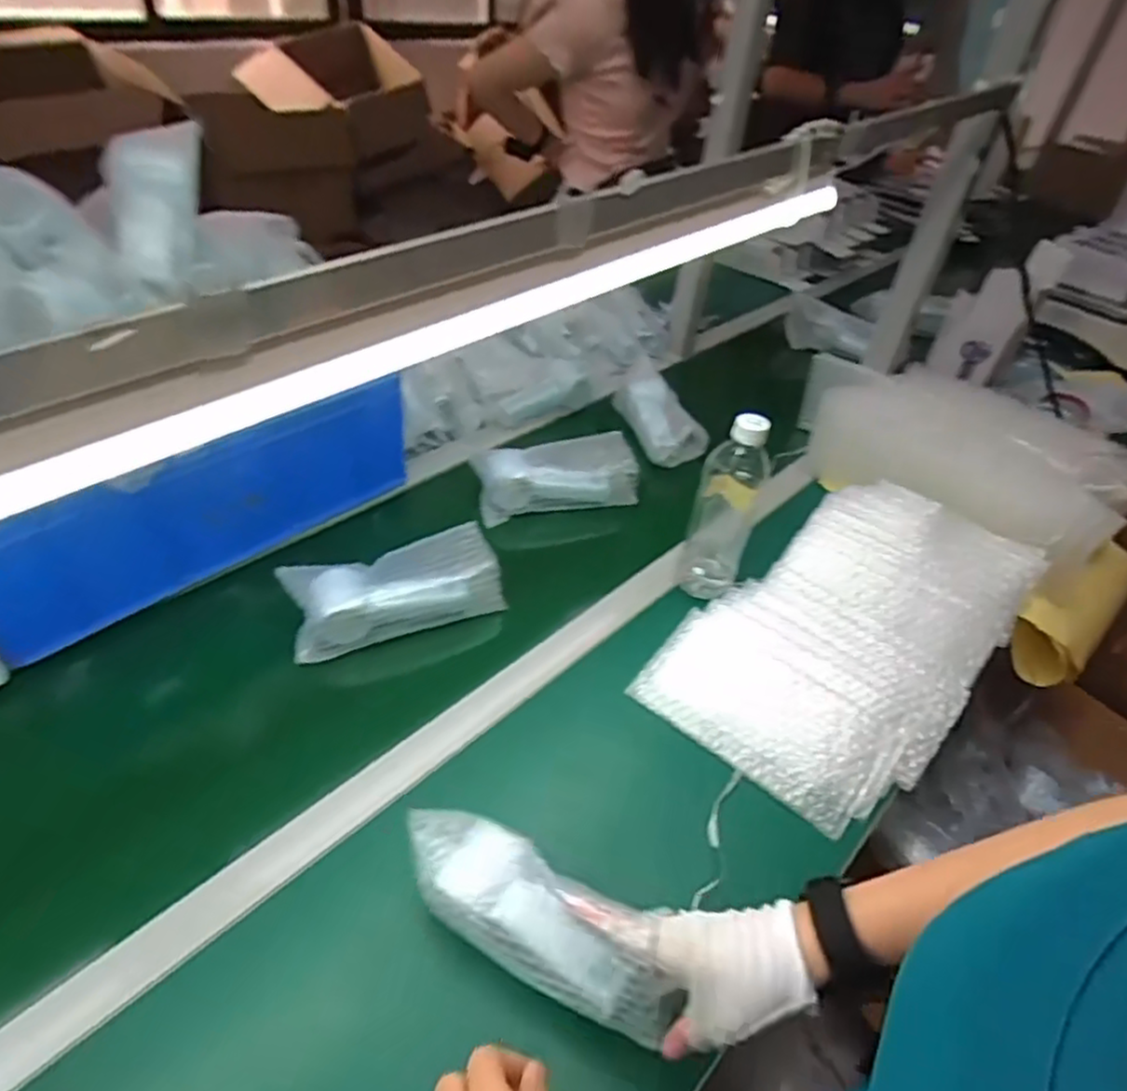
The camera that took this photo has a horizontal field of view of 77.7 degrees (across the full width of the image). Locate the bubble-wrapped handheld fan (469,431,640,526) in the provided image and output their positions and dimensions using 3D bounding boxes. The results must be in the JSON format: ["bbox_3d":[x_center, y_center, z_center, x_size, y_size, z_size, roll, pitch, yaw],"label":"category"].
[{"bbox_3d":[-0.006,-0.087,0.905,0.204,0.085,0.068,-5,42,-13],"label":"bubble-wrapped handheld fan"}]

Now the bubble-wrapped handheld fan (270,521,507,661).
[{"bbox_3d":[-0.174,0.042,0.730,0.214,0.070,0.079,-12,44,-20],"label":"bubble-wrapped handheld fan"}]

